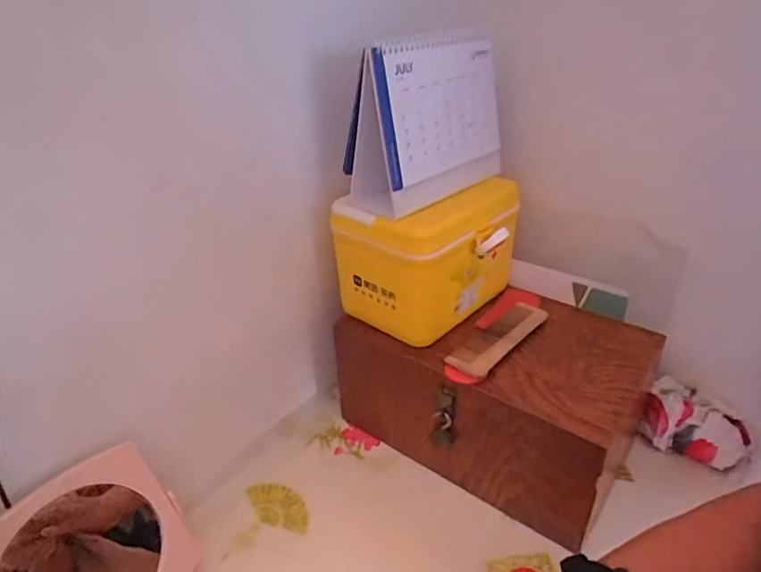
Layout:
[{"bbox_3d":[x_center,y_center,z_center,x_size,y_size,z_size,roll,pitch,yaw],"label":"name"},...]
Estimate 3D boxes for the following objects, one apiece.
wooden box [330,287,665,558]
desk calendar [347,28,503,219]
[{"bbox_3d":[0.148,0.125,0.685,0.338,0.174,0.221,19,36,32],"label":"wooden box"},{"bbox_3d":[0.056,-0.197,0.602,0.072,0.172,0.202,25,39,38],"label":"desk calendar"}]

